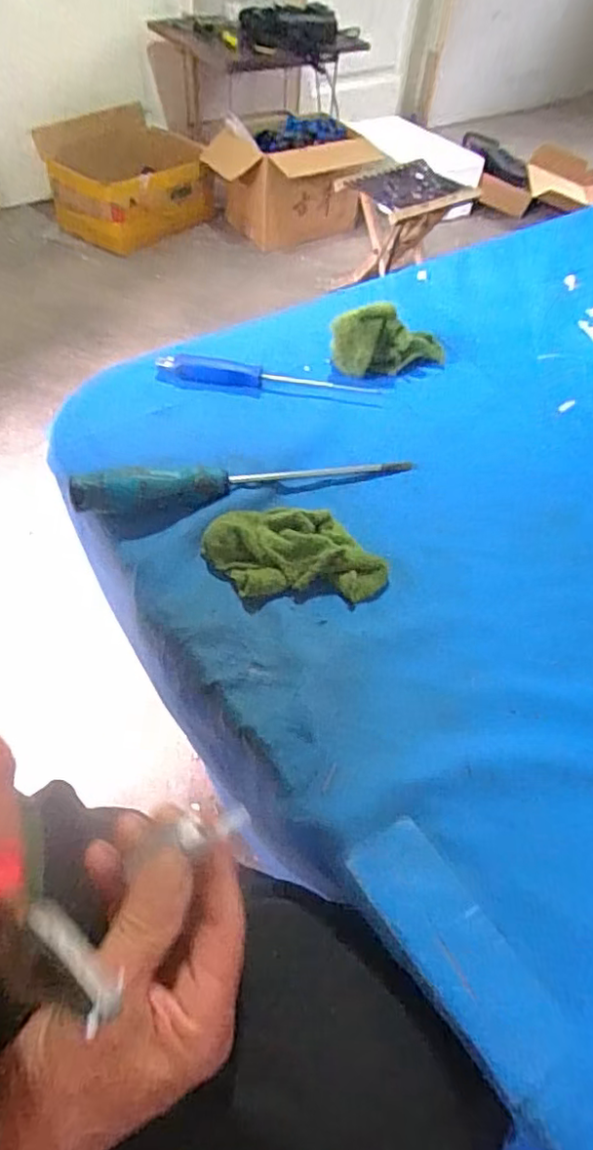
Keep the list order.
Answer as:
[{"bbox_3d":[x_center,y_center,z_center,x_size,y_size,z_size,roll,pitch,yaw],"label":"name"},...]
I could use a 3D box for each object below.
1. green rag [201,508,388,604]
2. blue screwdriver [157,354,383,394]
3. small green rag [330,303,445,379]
[{"bbox_3d":[-0.001,-0.017,0.403,0.118,0.028,0.063,3,53,-1],"label":"green rag"},{"bbox_3d":[-0.024,-0.171,0.520,0.189,0.016,0.018,5,53,1],"label":"blue screwdriver"},{"bbox_3d":[0.084,-0.208,0.537,0.105,0.052,0.030,-8,54,-9],"label":"small green rag"}]

